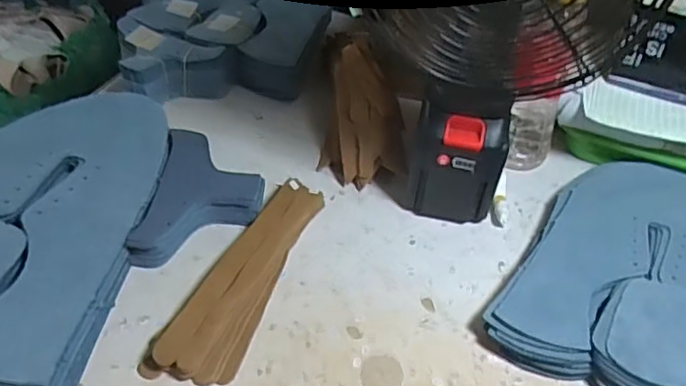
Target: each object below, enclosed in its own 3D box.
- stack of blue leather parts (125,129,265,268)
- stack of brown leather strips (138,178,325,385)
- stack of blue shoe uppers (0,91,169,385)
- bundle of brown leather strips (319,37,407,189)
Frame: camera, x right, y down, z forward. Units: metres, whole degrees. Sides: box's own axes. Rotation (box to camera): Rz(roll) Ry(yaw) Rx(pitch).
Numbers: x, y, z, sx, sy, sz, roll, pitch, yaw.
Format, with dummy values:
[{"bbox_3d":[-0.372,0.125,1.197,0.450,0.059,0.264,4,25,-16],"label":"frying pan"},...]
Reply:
[{"bbox_3d":[-0.114,0.005,0.518,0.089,0.030,0.141,5,43,-1],"label":"stack of blue leather parts"},{"bbox_3d":[-0.067,0.060,0.464,0.056,0.024,0.195,21,45,16],"label":"stack of brown leather strips"},{"bbox_3d":[-0.242,0.012,0.492,0.213,0.027,0.279,16,44,10],"label":"stack of blue shoe uppers"},{"bbox_3d":[0.014,-0.091,0.610,0.071,0.064,0.185,-1,43,-7],"label":"bundle of brown leather strips"}]

